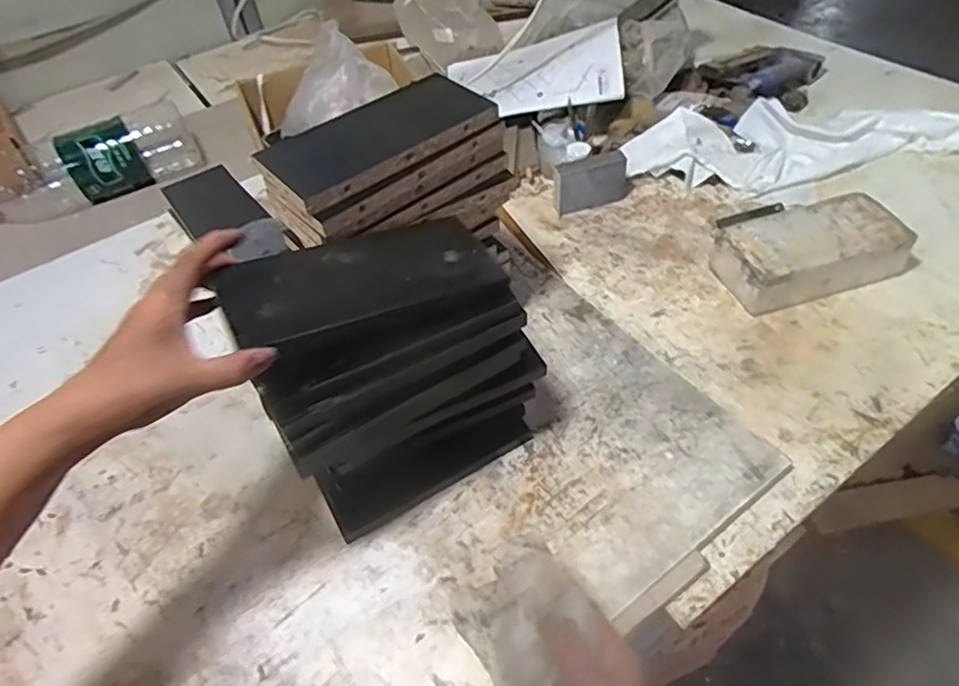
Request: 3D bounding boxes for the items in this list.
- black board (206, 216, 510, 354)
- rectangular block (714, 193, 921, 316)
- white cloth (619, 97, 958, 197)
[{"bbox_3d":[-0.087,-0.048,0.459,0.197,0.013,0.099,-17,50,-22],"label":"black board"},{"bbox_3d":[0.401,-0.113,0.746,0.214,0.061,0.108,-14,51,-7],"label":"rectangular block"},{"bbox_3d":[0.502,-0.297,0.899,0.556,0.044,0.154,-4,51,1],"label":"white cloth"}]

